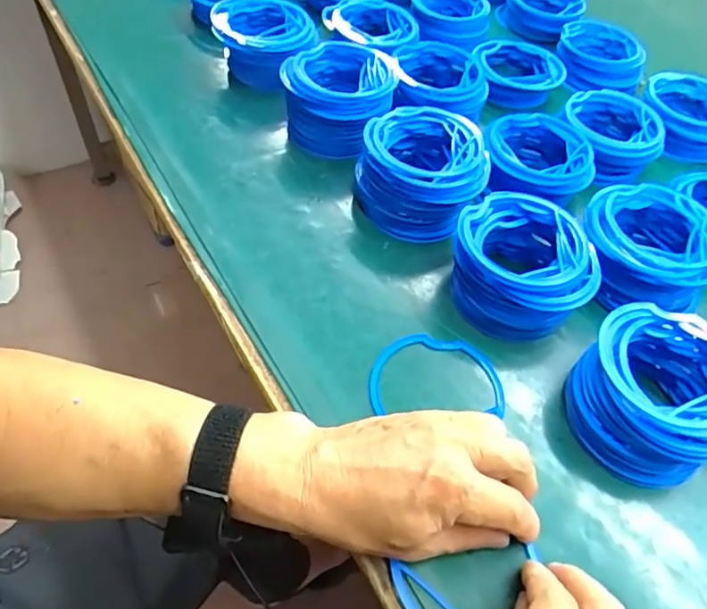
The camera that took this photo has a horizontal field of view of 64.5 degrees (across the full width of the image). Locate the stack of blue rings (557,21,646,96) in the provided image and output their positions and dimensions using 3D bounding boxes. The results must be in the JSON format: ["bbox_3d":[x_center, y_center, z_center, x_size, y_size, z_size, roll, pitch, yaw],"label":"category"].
[{"bbox_3d":[0.290,-0.295,0.669,0.094,0.040,0.109,6,53,-1],"label":"stack of blue rings"}]

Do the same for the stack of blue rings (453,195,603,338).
[{"bbox_3d":[0.128,-0.032,0.435,0.103,0.050,0.106,-1,53,-6],"label":"stack of blue rings"}]

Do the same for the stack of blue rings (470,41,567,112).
[{"bbox_3d":[0.182,-0.265,0.639,0.097,0.040,0.088,-1,53,-6],"label":"stack of blue rings"}]

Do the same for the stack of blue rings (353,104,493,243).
[{"bbox_3d":[0.058,-0.117,0.490,0.108,0.055,0.107,13,53,4],"label":"stack of blue rings"}]

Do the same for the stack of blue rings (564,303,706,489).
[{"bbox_3d":[0.207,0.058,0.378,0.105,0.047,0.116,38,59,21],"label":"stack of blue rings"}]

